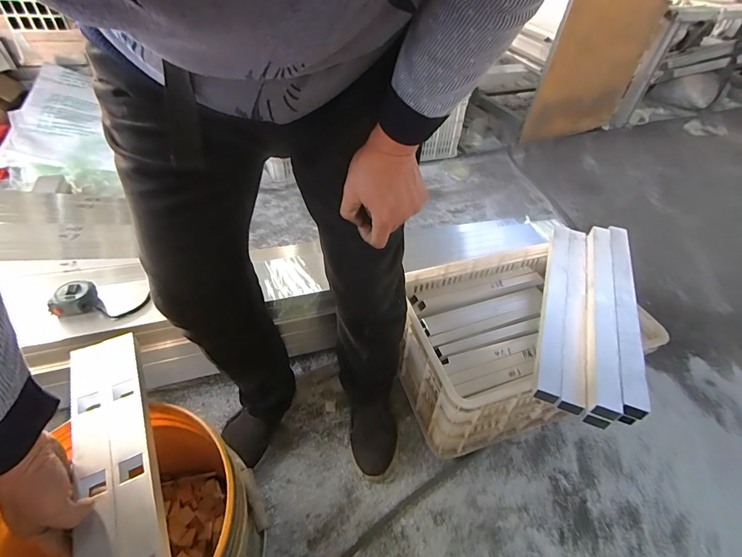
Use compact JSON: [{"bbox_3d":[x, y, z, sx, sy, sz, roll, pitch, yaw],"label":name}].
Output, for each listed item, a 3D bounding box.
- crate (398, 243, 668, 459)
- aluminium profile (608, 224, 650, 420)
[{"bbox_3d":[0.321,0.158,0.905,0.496,0.296,0.363,-13,48,-17],"label":"crate"},{"bbox_3d":[0.521,0.041,0.753,0.048,0.040,0.522,17,53,13],"label":"aluminium profile"}]

